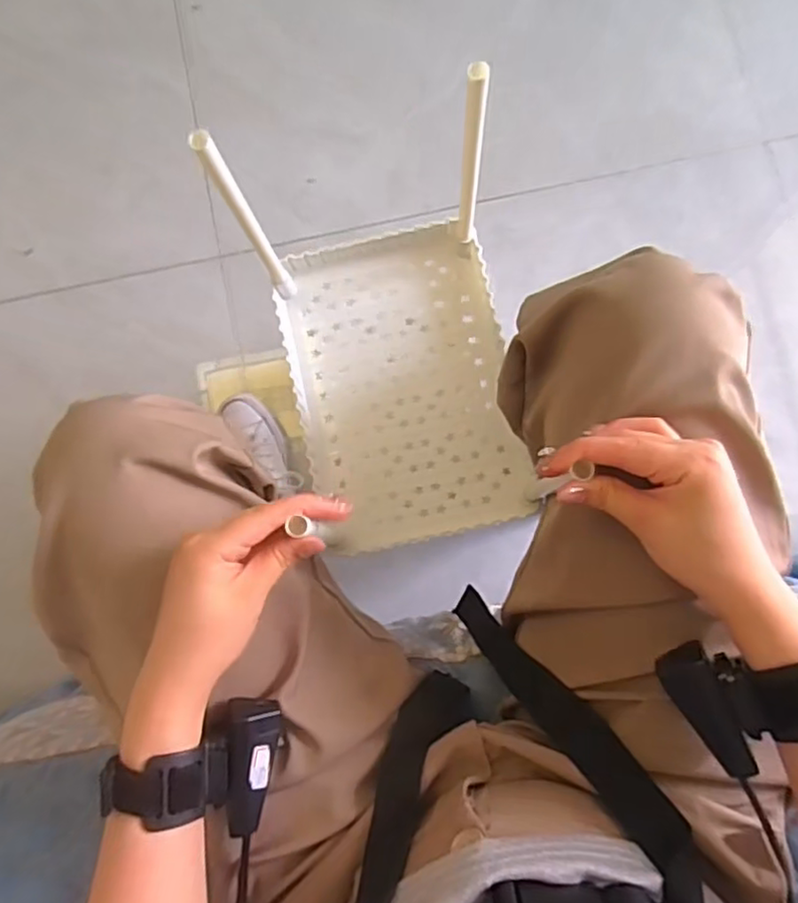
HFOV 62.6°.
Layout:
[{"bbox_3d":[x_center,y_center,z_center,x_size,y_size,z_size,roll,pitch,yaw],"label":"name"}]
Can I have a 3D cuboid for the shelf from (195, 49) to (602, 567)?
[{"bbox_3d":[0.002,-0.077,0.523,0.204,0.229,0.289,-13,81,2],"label":"shelf"}]

